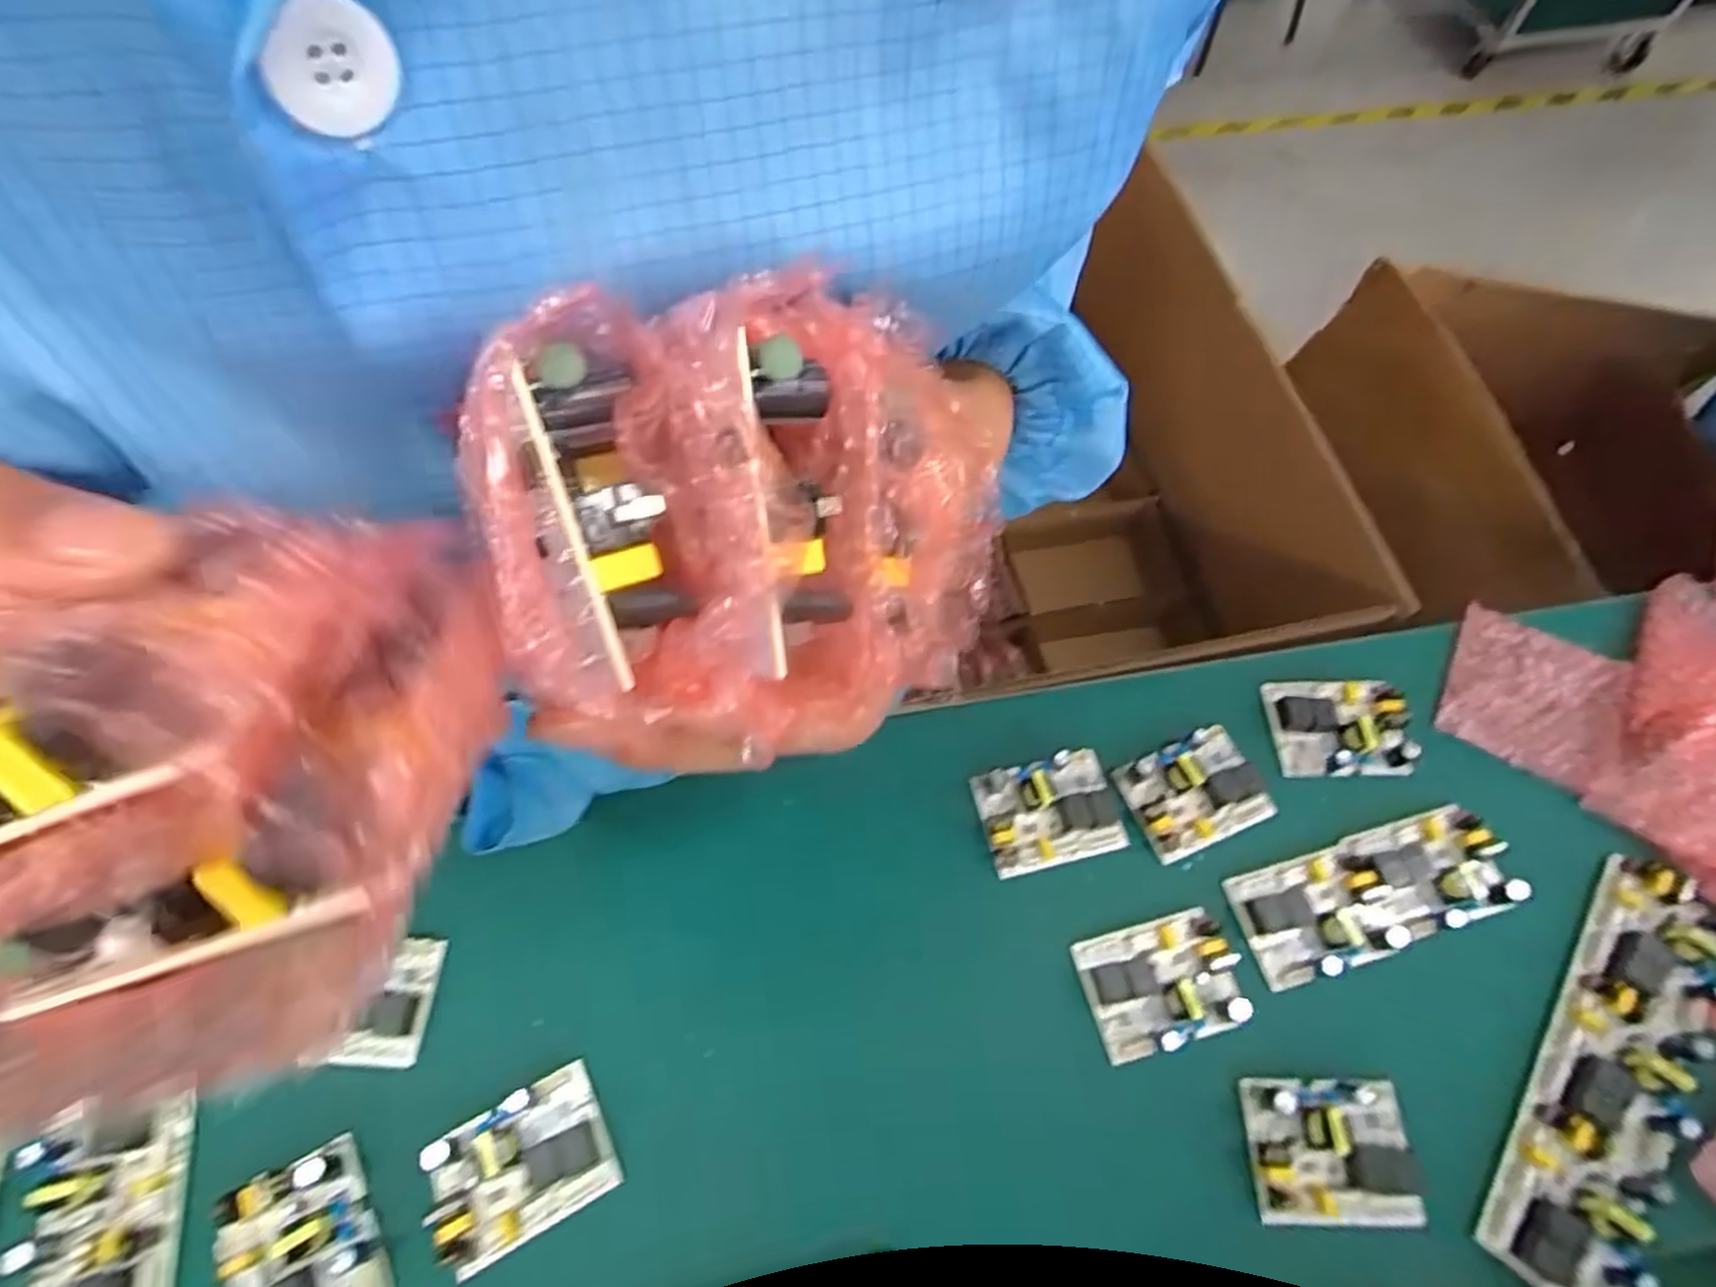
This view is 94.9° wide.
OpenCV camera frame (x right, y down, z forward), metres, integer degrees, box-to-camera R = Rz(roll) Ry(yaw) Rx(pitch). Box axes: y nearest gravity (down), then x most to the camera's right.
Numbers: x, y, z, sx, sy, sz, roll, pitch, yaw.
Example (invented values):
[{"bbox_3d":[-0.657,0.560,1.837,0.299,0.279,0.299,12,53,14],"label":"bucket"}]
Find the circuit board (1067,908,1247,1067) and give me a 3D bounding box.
[{"bbox_3d":[0.170,0.186,0.436,0.082,0.025,0.062,-12,67,-9],"label":"circuit board"}]

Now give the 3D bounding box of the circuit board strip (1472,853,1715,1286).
[{"bbox_3d":[0.408,0.223,0.417,0.064,0.017,0.241,38,69,13],"label":"circuit board strip"}]

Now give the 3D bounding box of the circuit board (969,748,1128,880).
[{"bbox_3d":[0.117,0.099,0.476,0.083,0.028,0.061,-11,66,-8],"label":"circuit board"}]

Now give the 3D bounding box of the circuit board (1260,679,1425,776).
[{"bbox_3d":[0.311,0.051,0.506,0.083,0.018,0.063,0,65,-4],"label":"circuit board"}]

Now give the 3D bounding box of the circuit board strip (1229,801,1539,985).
[{"bbox_3d":[0.305,0.143,0.462,0.163,0.022,0.062,-14,67,-10],"label":"circuit board strip"}]

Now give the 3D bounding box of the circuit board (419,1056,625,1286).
[{"bbox_3d":[-0.170,0.261,0.392,0.083,0.024,0.062,-26,69,-15],"label":"circuit board"}]

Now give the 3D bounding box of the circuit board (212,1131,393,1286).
[{"bbox_3d":[-0.269,0.293,0.375,0.064,0.024,0.080,-28,70,-15],"label":"circuit board"}]

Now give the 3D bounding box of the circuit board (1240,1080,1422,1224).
[{"bbox_3d":[0.245,0.258,0.399,0.081,0.020,0.062,1,65,-3],"label":"circuit board"}]

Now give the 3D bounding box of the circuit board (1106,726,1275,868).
[{"bbox_3d":[0.210,0.089,0.485,0.083,0.028,0.062,-19,68,-12],"label":"circuit board"}]

